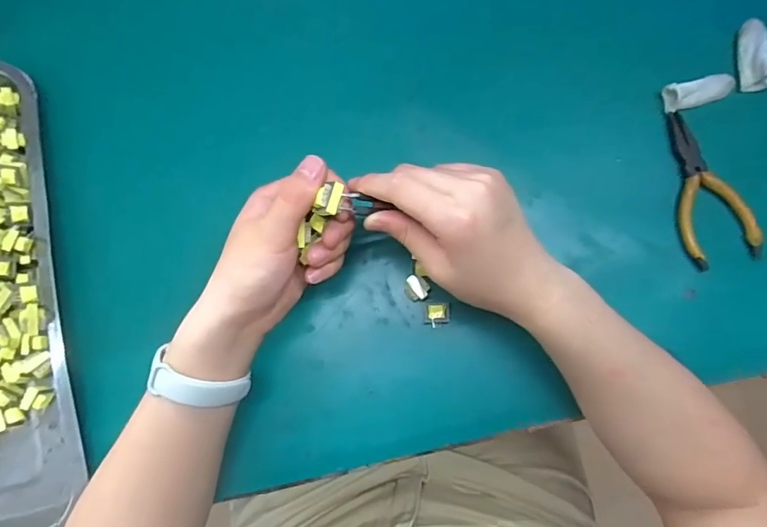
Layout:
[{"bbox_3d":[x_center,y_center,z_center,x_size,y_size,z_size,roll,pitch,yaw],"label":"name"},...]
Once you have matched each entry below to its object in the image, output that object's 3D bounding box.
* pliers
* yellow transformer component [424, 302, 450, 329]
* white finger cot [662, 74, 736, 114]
[{"bbox_3d":[0.257,-0.062,0.386,0.059,0.011,0.127,-14,83,0],"label":"pliers"},{"bbox_3d":[0.043,0.040,0.378,0.020,0.014,0.018,-2,83,1],"label":"yellow transformer component"},{"bbox_3d":[0.261,-0.142,0.397,0.057,0.009,0.022,-15,83,0],"label":"white finger cot"}]

